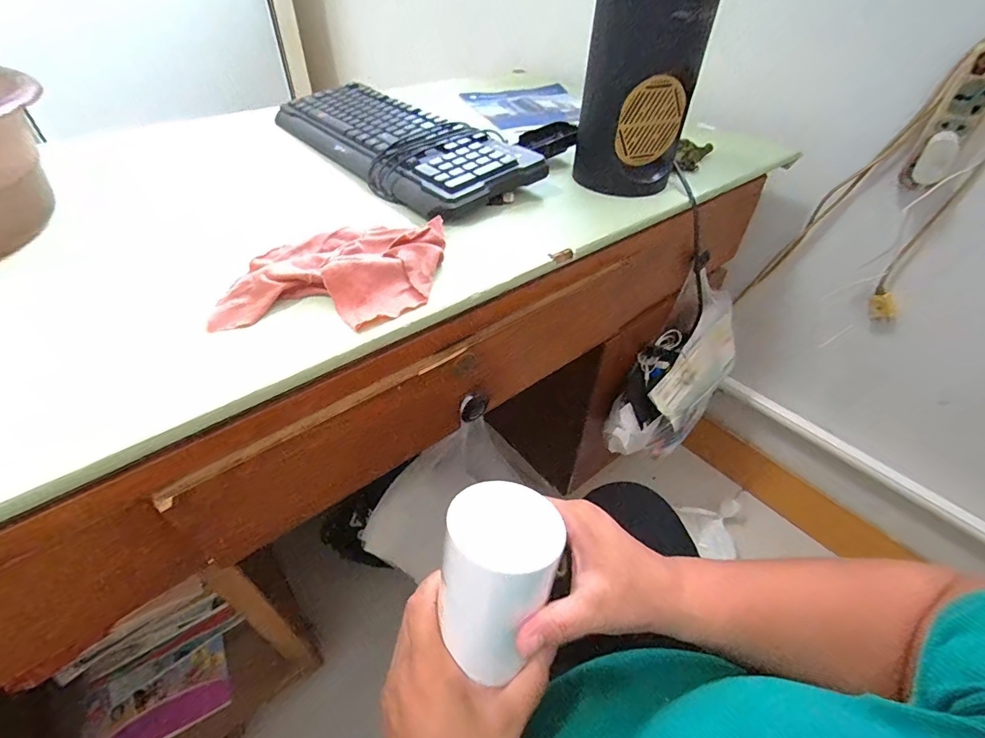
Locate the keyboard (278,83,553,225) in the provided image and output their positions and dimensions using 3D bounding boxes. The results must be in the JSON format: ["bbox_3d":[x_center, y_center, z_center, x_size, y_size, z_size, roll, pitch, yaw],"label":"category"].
[{"bbox_3d":[-0.133,-0.310,0.596,0.155,0.031,0.435,-28,53,-28],"label":"keyboard"}]

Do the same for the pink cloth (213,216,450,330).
[{"bbox_3d":[-0.130,-0.093,0.393,0.165,0.027,0.147,1,45,-2],"label":"pink cloth"}]

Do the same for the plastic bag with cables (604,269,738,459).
[{"bbox_3d":[0.287,0.011,0.718,0.121,0.225,0.275,31,51,25],"label":"plastic bag with cables"}]

